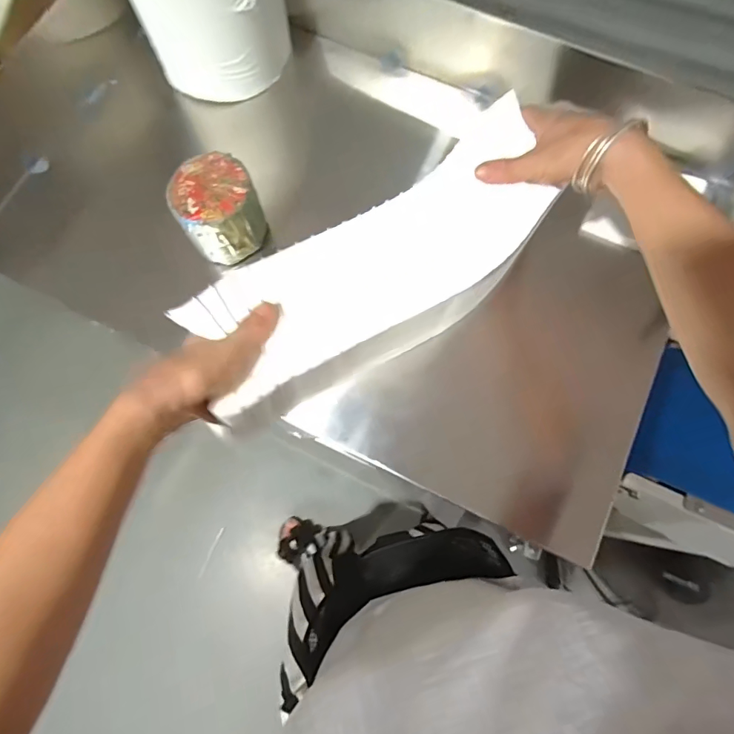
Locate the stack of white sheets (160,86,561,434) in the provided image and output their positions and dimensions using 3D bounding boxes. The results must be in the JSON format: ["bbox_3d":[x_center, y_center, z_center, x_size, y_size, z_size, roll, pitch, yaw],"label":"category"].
[{"bbox_3d":[0.019,-0.094,0.410,0.378,0.021,0.150,-36,77,-8],"label":"stack of white sheets"}]

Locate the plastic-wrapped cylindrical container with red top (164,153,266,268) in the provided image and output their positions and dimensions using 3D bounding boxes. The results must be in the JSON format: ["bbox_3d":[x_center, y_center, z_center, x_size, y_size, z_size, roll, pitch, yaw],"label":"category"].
[{"bbox_3d":[-0.165,-0.176,0.505,0.085,0.094,0.077,-27,76,-7],"label":"plastic-wrapped cylindrical container with red top"}]

